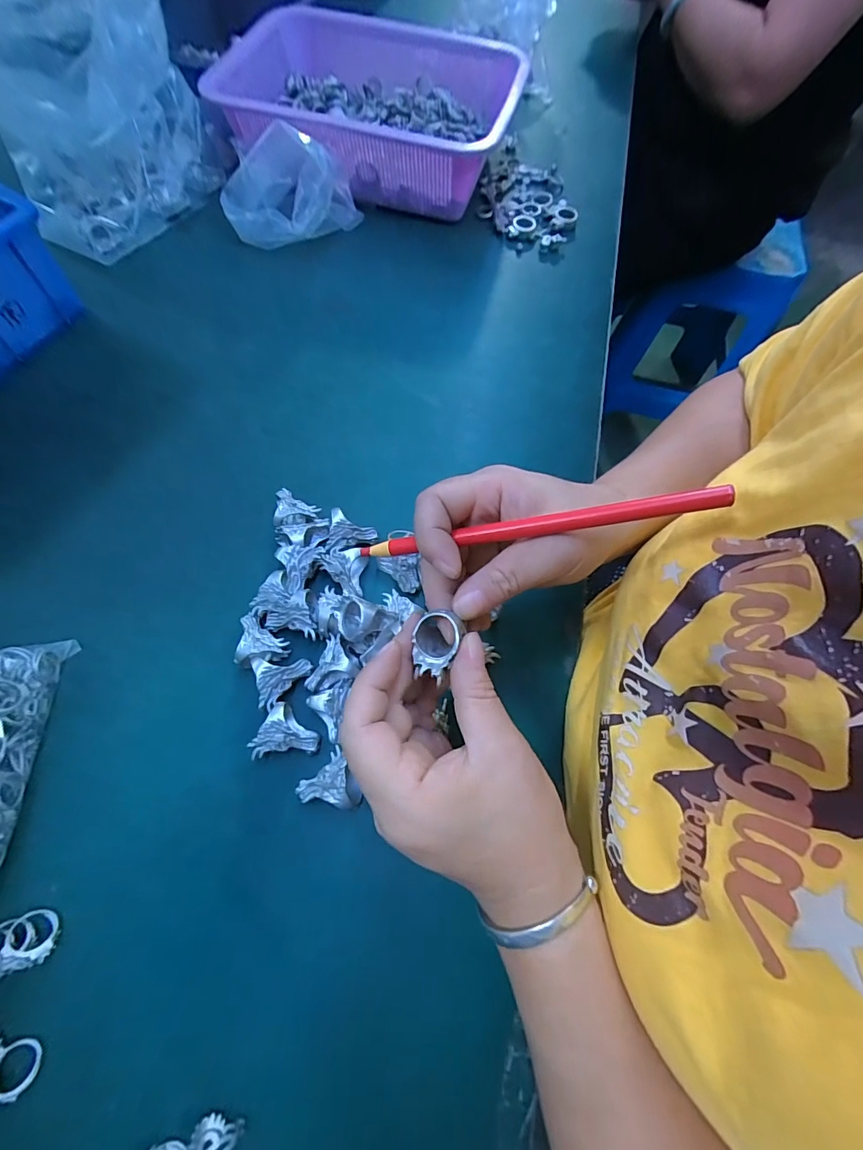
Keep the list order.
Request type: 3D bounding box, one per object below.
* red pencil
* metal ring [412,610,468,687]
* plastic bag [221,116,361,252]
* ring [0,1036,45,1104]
[{"bbox_3d":[0.042,-0.022,0.207,0.167,0.004,0.007,-7,64,22],"label":"red pencil"},{"bbox_3d":[0.002,0.032,0.205,0.020,0.012,0.032,25,68,9],"label":"metal ring"},{"bbox_3d":[-0.139,-0.387,0.438,0.122,0.076,0.083,-38,73,-16],"label":"plastic bag"},{"bbox_3d":[-0.199,0.236,0.210,0.021,0.004,0.021,12,42,-11],"label":"ring"}]

